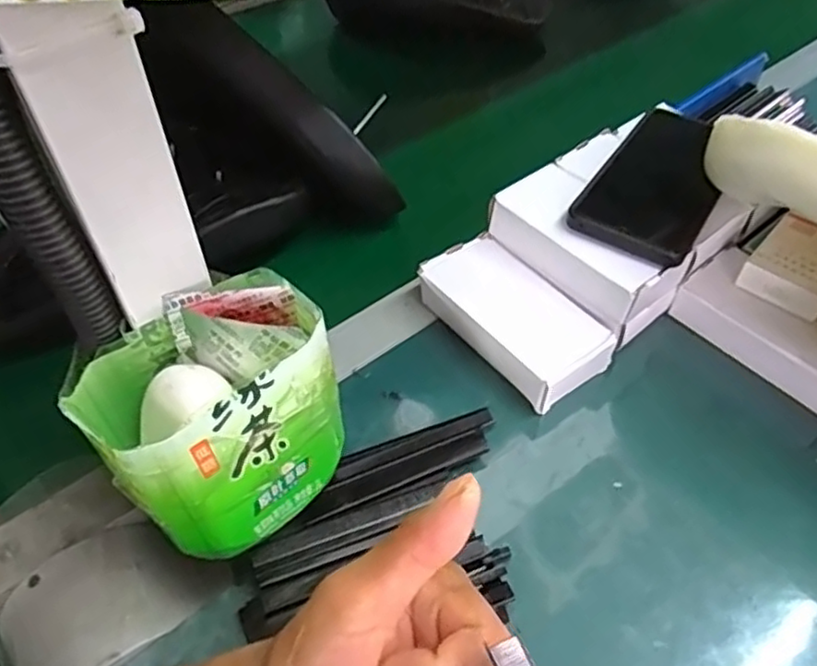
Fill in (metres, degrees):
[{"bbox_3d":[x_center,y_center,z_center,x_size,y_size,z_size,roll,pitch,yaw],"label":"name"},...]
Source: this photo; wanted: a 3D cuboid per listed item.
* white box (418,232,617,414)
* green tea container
[{"bbox_3d":[0.072,-0.012,0.452,0.076,0.033,0.124,-29,55,-23],"label":"white box"},{"bbox_3d":[-0.087,0.037,0.310,0.109,0.094,0.083,-29,55,-23],"label":"green tea container"}]

